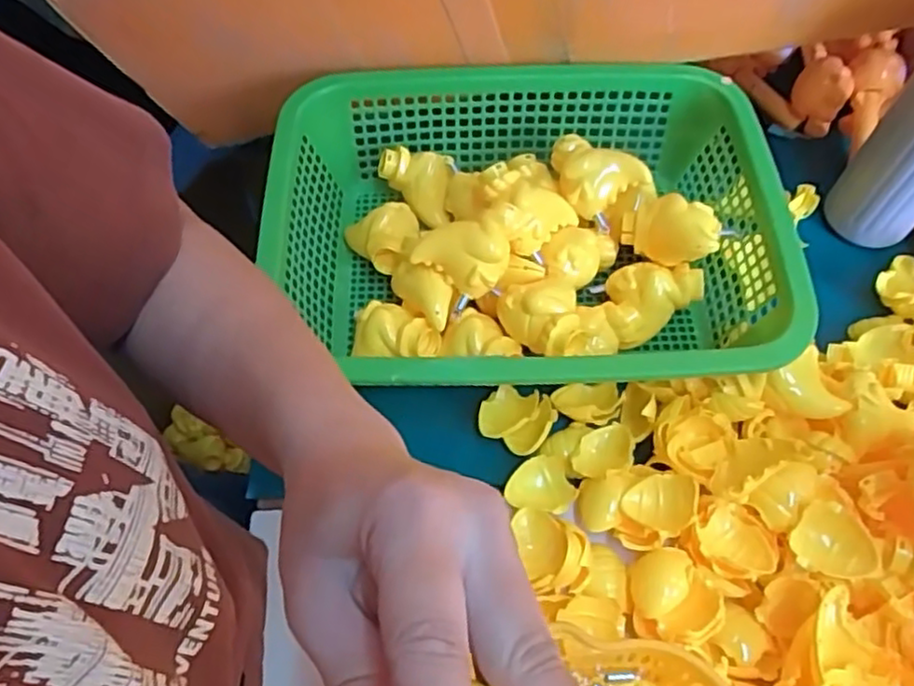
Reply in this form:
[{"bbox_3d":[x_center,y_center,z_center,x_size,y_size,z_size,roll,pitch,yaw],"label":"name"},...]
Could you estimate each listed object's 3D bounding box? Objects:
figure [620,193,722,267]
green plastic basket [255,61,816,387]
[{"bbox_3d":[0.152,-0.082,0.493,0.066,0.042,0.043,27,65,15],"label":"figure"},{"bbox_3d":[0.050,-0.077,0.508,0.342,0.089,0.263,2,61,2],"label":"green plastic basket"}]

